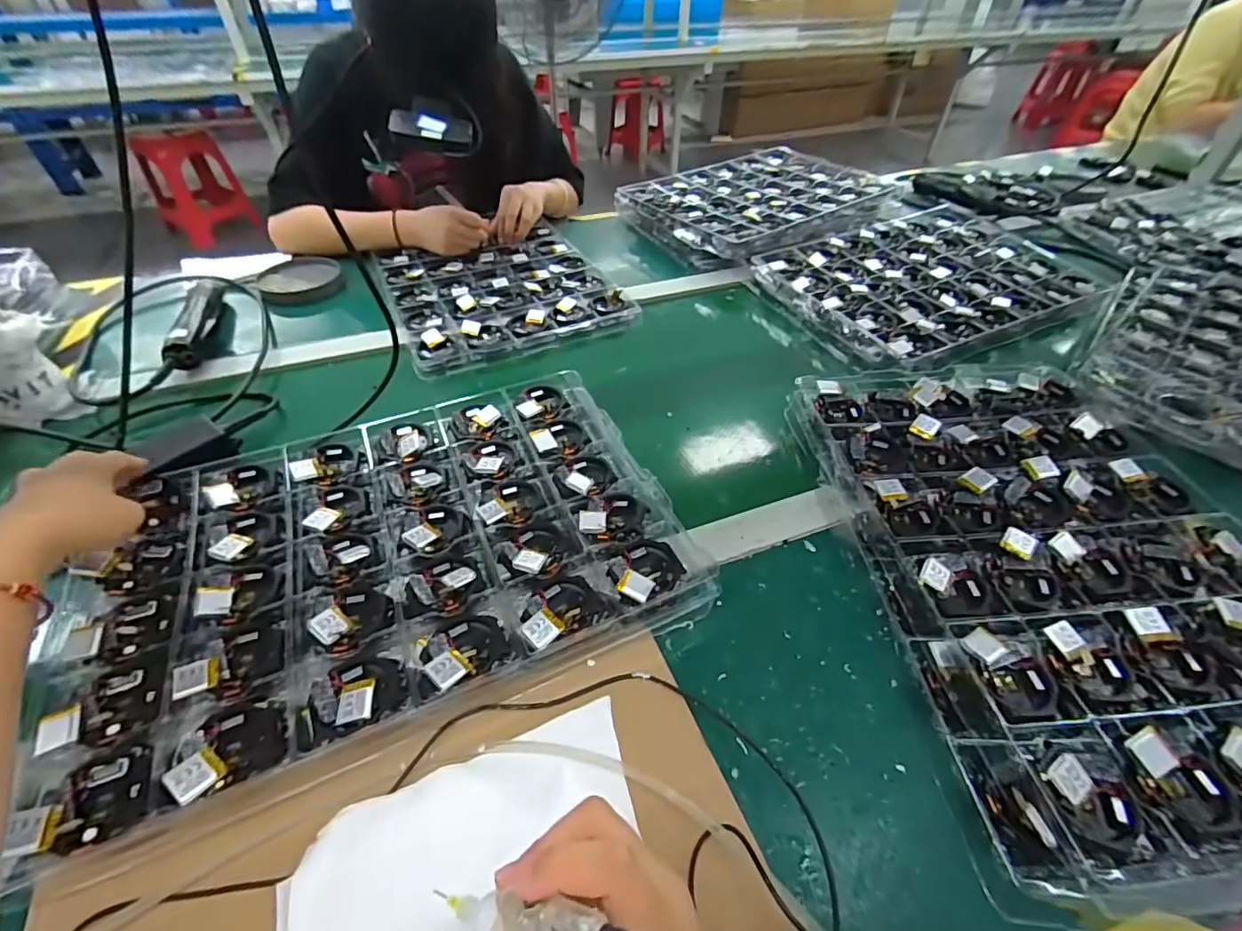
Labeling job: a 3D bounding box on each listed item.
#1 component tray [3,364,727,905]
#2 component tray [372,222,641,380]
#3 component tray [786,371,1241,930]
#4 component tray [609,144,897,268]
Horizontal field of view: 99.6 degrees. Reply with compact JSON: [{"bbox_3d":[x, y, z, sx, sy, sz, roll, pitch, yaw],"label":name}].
[{"bbox_3d":[-0.182,0.059,0.423,0.430,0.031,0.303,-17,46,-17],"label":"component tray"},{"bbox_3d":[-0.182,-0.263,0.782,0.300,0.025,0.338,-19,47,-19],"label":"component tray"},{"bbox_3d":[0.356,0.066,0.430,0.313,0.042,0.442,-3,44,-3],"label":"component tray"},{"bbox_3d":[0.260,-0.499,0.977,0.477,0.040,0.318,-25,49,-24],"label":"component tray"}]

